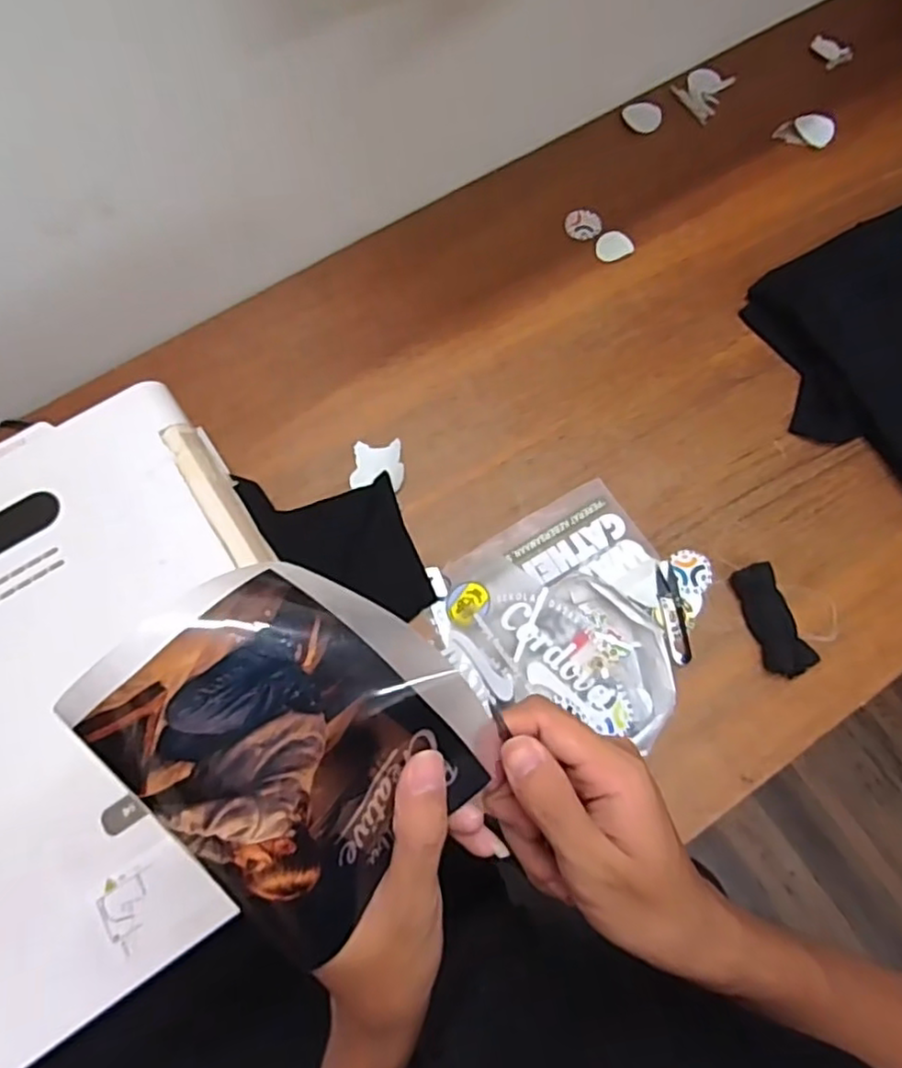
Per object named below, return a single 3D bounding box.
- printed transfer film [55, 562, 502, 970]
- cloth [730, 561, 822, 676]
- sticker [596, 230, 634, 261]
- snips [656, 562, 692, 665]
[{"bbox_3d":[-0.057,0.076,0.247,0.112,0.026,0.129,-42,106,-12],"label":"printed transfer film"},{"bbox_3d":[0.371,0.098,0.760,0.051,0.034,0.127,-21,70,-5],"label":"cloth"},{"bbox_3d":[0.241,-0.430,0.979,0.053,0.005,0.053,-16,69,-4],"label":"sticker"},{"bbox_3d":[0.263,0.093,0.778,0.027,0.011,0.118,-6,69,0],"label":"snips"}]

